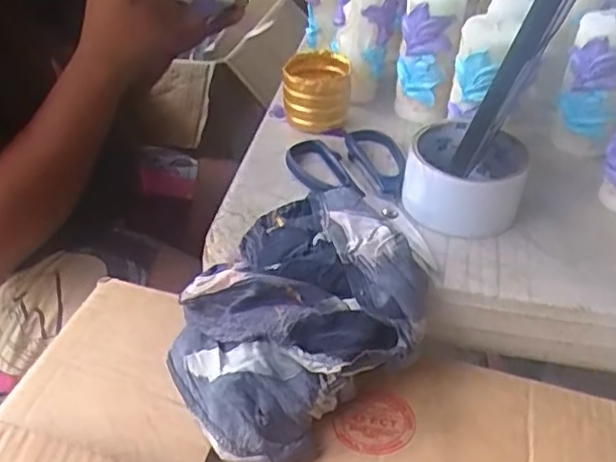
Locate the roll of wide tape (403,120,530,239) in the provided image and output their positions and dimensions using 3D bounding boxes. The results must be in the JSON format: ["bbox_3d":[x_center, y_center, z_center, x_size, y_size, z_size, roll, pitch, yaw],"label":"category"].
[{"bbox_3d":[0.115,-0.038,0.474,0.080,0.048,0.081,2,37,-1],"label":"roll of wide tape"}]

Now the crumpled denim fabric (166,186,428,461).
[{"bbox_3d":[-0.007,0.047,0.402,0.155,0.073,0.141,-19,42,-26],"label":"crumpled denim fabric"}]

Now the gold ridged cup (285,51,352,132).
[{"bbox_3d":[0.008,-0.122,0.566,0.055,0.053,0.057,2,37,-1],"label":"gold ridged cup"}]

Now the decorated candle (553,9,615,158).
[{"bbox_3d":[0.232,-0.116,0.532,0.047,0.113,0.043,18,40,19],"label":"decorated candle"}]

